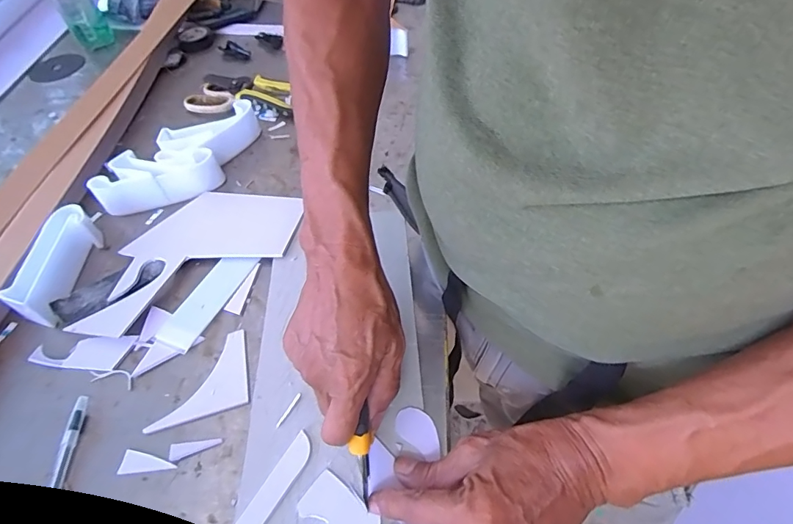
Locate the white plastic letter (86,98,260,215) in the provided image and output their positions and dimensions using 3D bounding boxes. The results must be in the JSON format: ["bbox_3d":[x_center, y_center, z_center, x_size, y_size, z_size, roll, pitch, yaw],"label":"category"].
[{"bbox_3d":[-0.256,-0.129,0.549,0.095,0.036,0.210,30,61,25],"label":"white plastic letter"}]

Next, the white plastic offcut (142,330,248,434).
[{"bbox_3d":[-0.168,0.098,0.382,0.080,0.004,0.068,-17,53,-7],"label":"white plastic offcut"}]

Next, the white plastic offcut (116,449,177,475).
[{"bbox_3d":[-0.190,0.153,0.344,0.042,0.004,0.017,-1,53,5],"label":"white plastic offcut"}]

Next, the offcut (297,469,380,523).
[{"bbox_3d":[-0.032,0.181,0.305,0.079,0.004,0.034,35,63,28],"label":"offcut"}]

